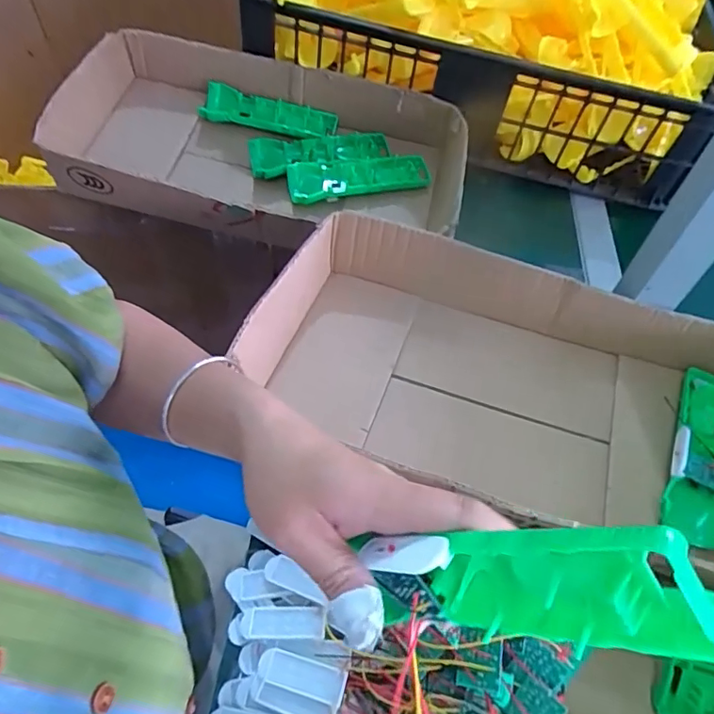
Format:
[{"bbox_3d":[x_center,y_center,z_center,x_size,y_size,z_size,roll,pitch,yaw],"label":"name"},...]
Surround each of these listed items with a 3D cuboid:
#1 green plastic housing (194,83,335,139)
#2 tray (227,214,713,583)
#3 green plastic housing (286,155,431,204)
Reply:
[{"bbox_3d":[-0.108,-0.297,0.643,0.163,0.032,0.046,10,55,3],"label":"green plastic housing"},{"bbox_3d":[0.121,0.019,0.449,0.452,0.089,0.238,21,58,13],"label":"tray"},{"bbox_3d":[0.003,-0.207,0.611,0.161,0.022,0.047,-11,76,-7],"label":"green plastic housing"}]

